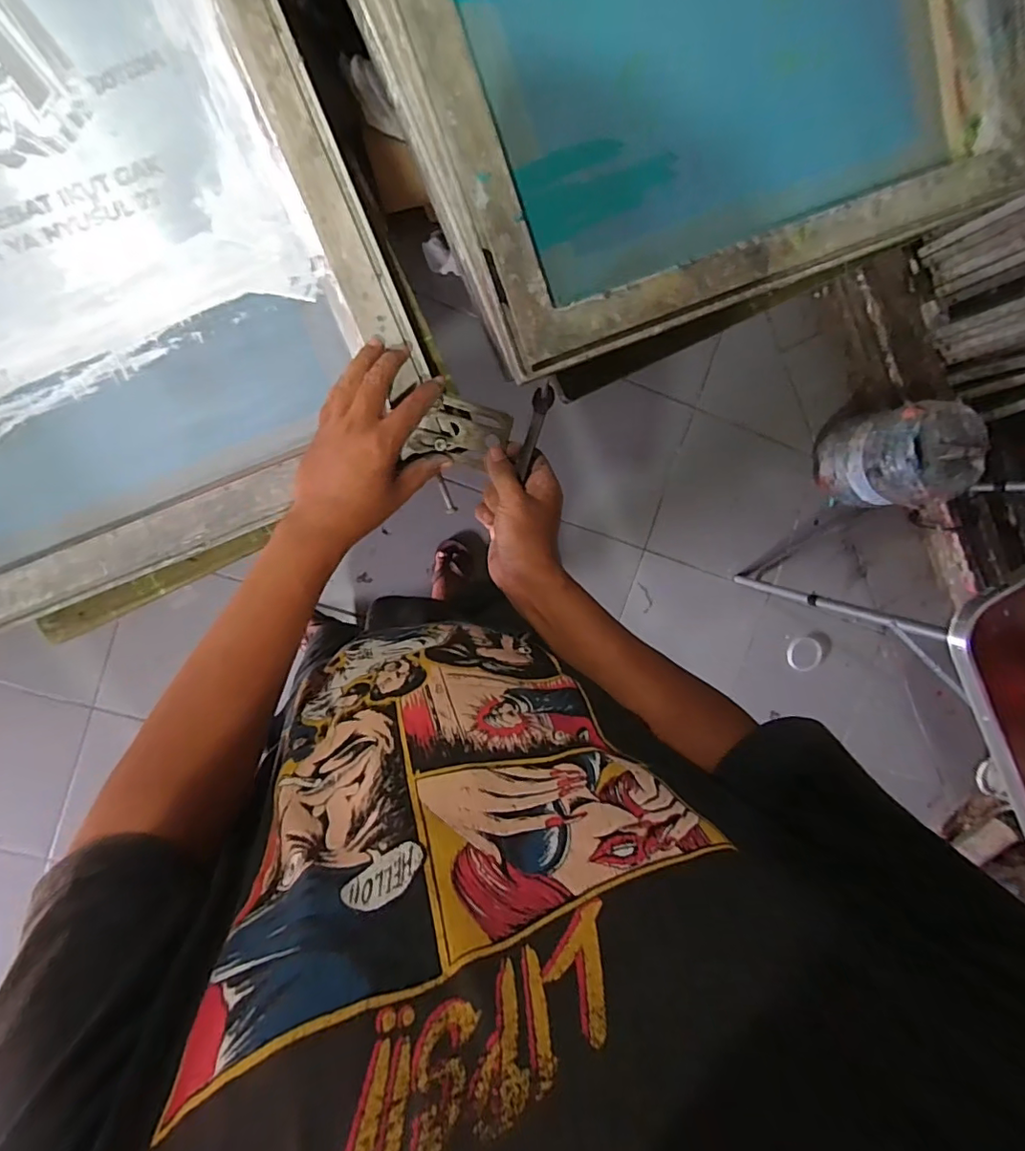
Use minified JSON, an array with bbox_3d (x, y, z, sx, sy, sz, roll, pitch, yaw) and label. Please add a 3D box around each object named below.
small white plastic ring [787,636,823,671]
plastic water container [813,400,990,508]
[{"bbox_3d":[0.863,0.232,1.602,0.116,0.011,0.109,-3,106,-10],"label":"small white plastic ring"},{"bbox_3d":[0.981,-0.303,1.408,0.238,0.306,0.246,-13,98,-5],"label":"plastic water container"}]

